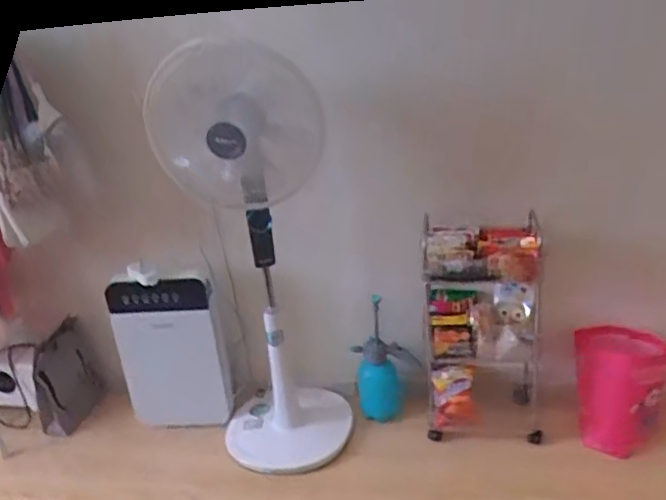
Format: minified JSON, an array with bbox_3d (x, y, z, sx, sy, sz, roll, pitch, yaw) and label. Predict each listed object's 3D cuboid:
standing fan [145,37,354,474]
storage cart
[{"bbox_3d":[-0.197,0.091,1.791,0.441,1.285,0.320,-11,23,-12],"label":"standing fan"},{"bbox_3d":[0.446,0.248,1.918,0.333,0.600,0.344,-1,23,11],"label":"storage cart"}]

